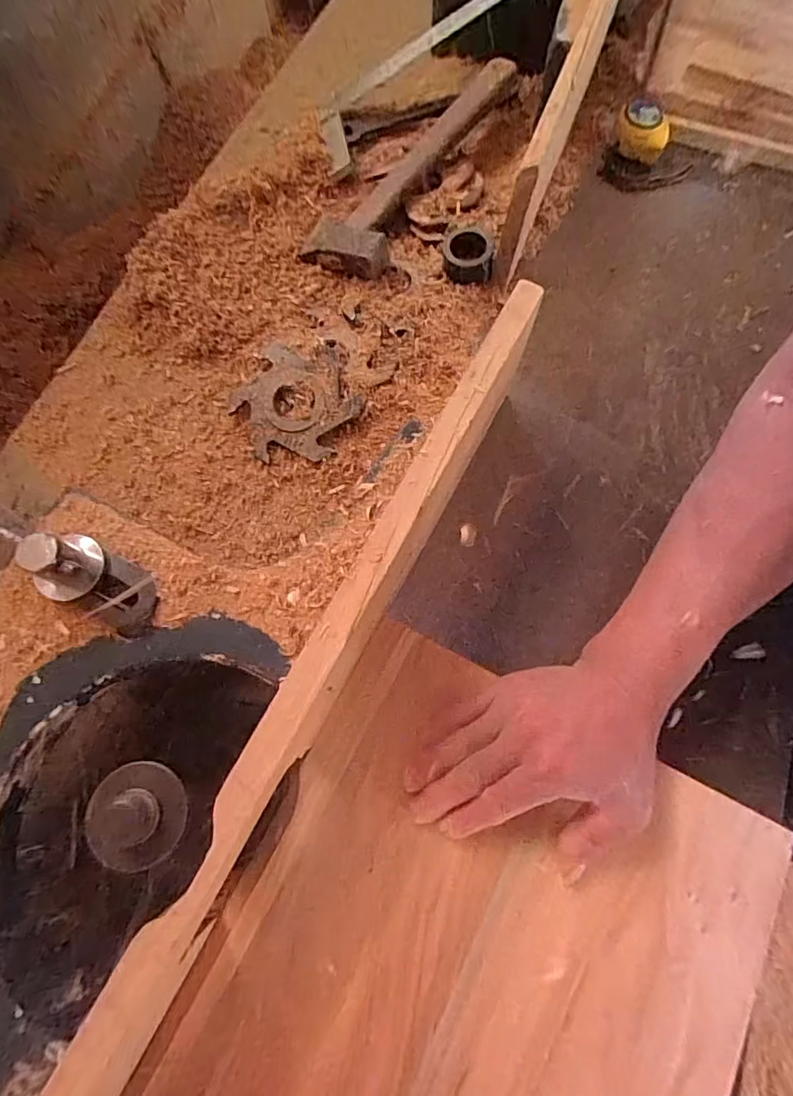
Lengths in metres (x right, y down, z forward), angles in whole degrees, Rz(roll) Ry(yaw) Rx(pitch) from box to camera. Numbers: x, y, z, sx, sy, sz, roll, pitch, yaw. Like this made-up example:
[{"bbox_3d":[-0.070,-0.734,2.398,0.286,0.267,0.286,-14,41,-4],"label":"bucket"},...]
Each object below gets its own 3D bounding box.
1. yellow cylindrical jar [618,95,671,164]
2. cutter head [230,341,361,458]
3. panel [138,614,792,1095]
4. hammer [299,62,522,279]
[{"bbox_3d":[0.265,-0.450,0.542,0.057,0.036,0.048,23,73,6],"label":"yellow cylindrical jar"},{"bbox_3d":[-0.087,-0.130,0.440,0.101,0.012,0.110,0,72,-1],"label":"cutter head"},{"bbox_3d":[0.053,0.258,0.313,0.307,0.021,0.324,25,74,5],"label":"panel"},{"bbox_3d":[0.012,-0.399,0.508,0.095,0.057,0.281,30,74,8],"label":"hammer"}]

